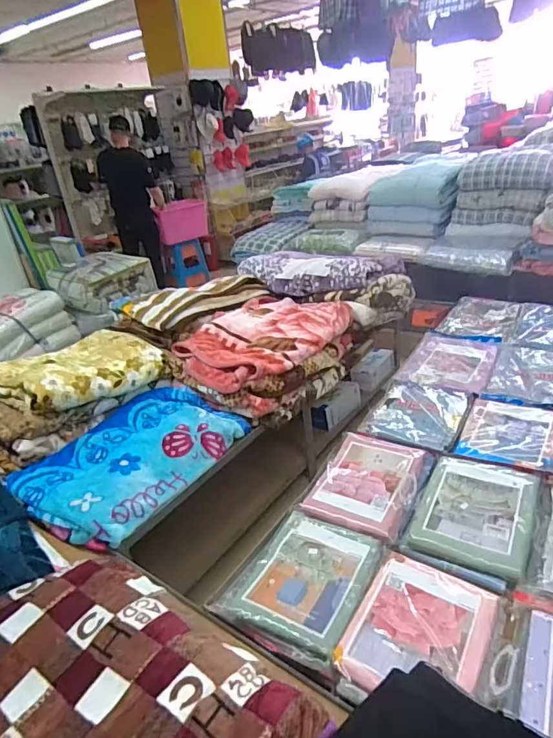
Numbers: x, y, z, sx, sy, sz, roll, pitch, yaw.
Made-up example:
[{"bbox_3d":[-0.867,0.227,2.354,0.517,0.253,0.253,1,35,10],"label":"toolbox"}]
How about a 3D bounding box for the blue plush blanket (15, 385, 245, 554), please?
[{"bbox_3d":[-0.487,0.287,1.643,0.475,0.093,0.665,13,34,33],"label":"blue plush blanket"}]

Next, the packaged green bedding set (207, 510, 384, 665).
[{"bbox_3d":[0.061,0.493,1.166,0.309,0.054,0.342,10,32,29],"label":"packaged green bedding set"}]

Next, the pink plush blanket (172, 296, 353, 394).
[{"bbox_3d":[-0.034,-0.147,1.987,0.437,0.103,0.722,16,36,37],"label":"pink plush blanket"}]

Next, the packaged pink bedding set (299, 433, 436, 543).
[{"bbox_3d":[0.274,0.323,1.407,0.282,0.049,0.354,9,32,29],"label":"packaged pink bedding set"}]

